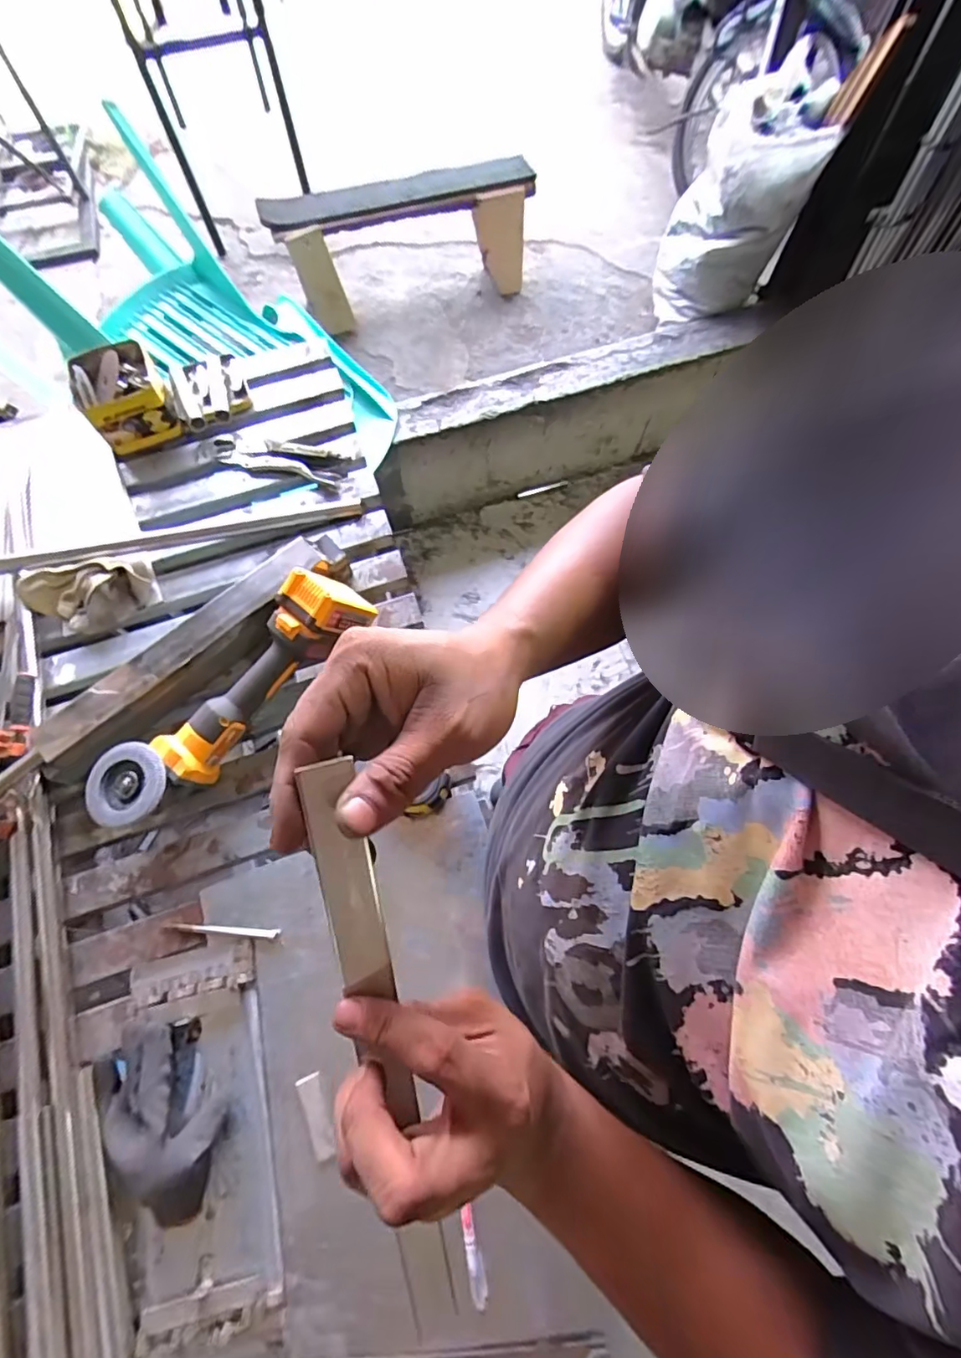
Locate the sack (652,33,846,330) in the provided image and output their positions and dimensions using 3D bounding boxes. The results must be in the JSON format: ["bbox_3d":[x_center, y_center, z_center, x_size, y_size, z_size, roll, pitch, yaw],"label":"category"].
[{"bbox_3d":[0.613,-1.125,1.375,0.229,0.460,0.231,-2,70,1],"label":"sack"}]

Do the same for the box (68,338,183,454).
[{"bbox_3d":[-0.558,-0.446,0.880,0.118,0.097,0.124,-22,71,-6],"label":"box"}]

